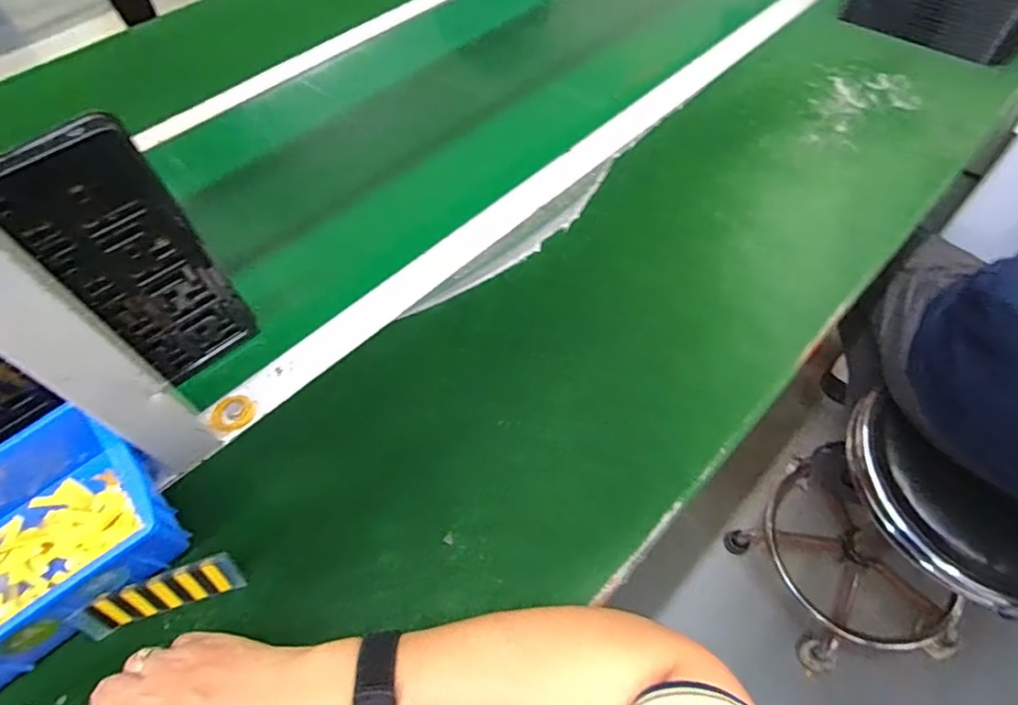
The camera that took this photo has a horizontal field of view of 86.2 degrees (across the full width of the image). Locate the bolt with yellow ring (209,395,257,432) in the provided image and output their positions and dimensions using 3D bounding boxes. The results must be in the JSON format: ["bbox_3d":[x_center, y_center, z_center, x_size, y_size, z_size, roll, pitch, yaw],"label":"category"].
[{"bbox_3d":[-0.236,0.052,0.465,0.034,0.008,0.034,-2,56,2],"label":"bolt with yellow ring"}]

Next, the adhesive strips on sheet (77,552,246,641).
[{"bbox_3d":[-0.238,0.166,0.372,0.100,0.035,0.007,-19,33,-8],"label":"adhesive strips on sheet"}]

